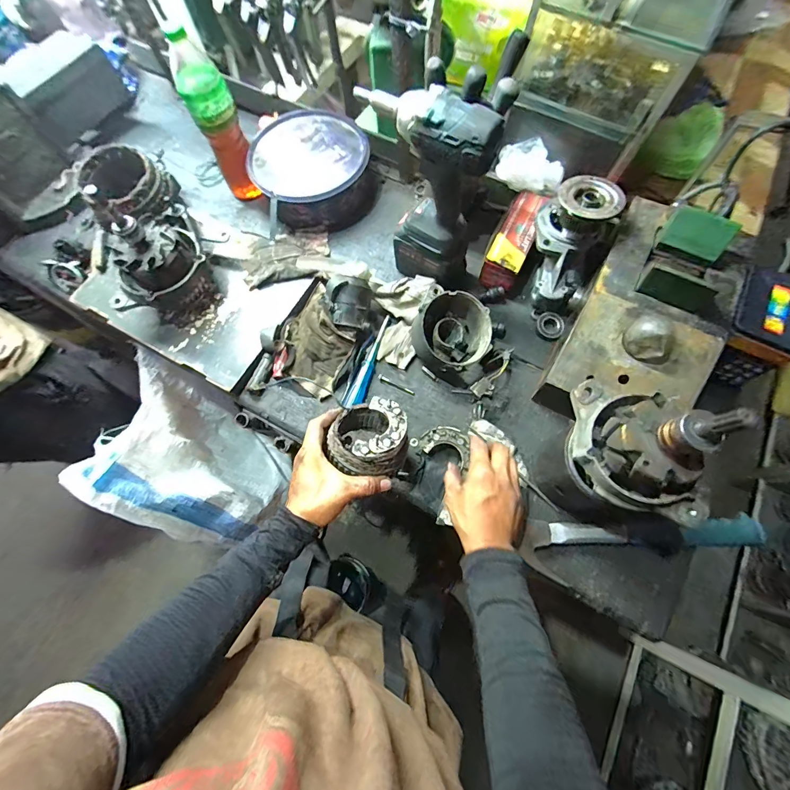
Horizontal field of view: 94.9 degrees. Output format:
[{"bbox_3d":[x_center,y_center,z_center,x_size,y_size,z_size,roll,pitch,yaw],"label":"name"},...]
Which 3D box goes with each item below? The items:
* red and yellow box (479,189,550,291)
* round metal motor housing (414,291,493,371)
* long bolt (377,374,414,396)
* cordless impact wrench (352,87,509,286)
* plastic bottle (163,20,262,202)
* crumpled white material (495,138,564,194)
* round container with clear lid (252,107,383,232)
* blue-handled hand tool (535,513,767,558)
[{"bbox_3d":[0.214,-0.278,0.659,0.065,0.071,0.182,25,73,9],"label":"red and yellow box"},{"bbox_3d":[0.086,-0.102,0.579,0.124,0.071,0.124,1,87,-14],"label":"round metal motor housing"},{"bbox_3d":[0.002,-0.015,0.607,0.068,0.007,0.011,28,73,10],"label":"long bolt"},{"bbox_3d":[0.056,-0.282,0.525,0.152,0.265,0.071,35,75,12],"label":"cordless impact wrench"},{"bbox_3d":[-0.311,-0.476,0.651,0.074,0.261,0.065,-27,72,-8],"label":"plastic bottle"},{"bbox_3d":[0.243,-0.408,0.648,0.118,0.056,0.059,16,72,7],"label":"crumpled white material"},{"bbox_3d":[-0.161,-0.443,0.720,0.216,0.082,0.237,-25,72,-7],"label":"round container with clear lid"},{"bbox_3d":[0.346,0.192,0.499,0.293,0.031,0.049,-1,71,1],"label":"blue-handled hand tool"}]

